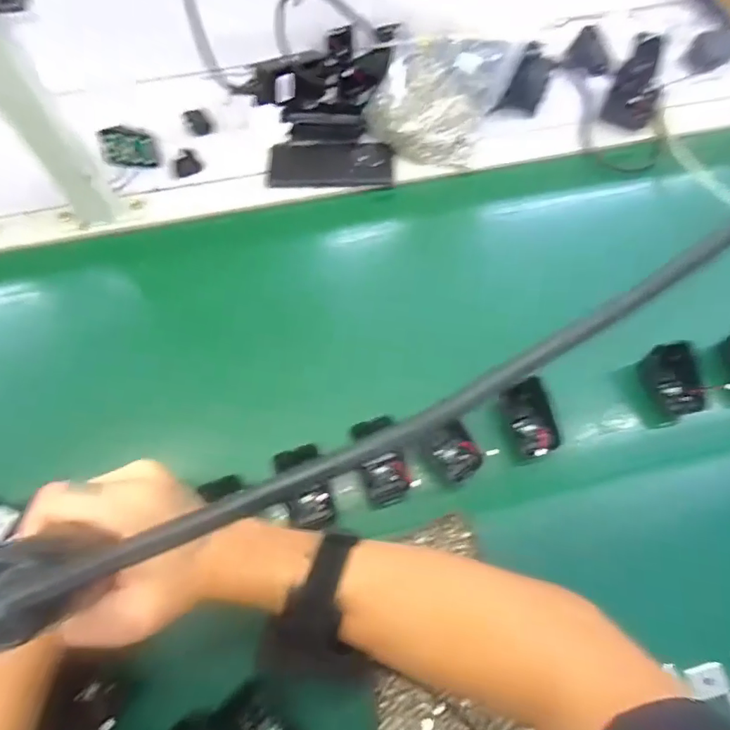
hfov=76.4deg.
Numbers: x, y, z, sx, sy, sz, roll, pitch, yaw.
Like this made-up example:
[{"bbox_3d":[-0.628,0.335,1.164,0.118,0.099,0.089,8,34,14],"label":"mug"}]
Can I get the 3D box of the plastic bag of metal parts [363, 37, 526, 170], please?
[{"bbox_3d":[0.086,-0.327,0.562,0.161,0.118,0.105,10,67,3],"label":"plastic bag of metal parts"}]

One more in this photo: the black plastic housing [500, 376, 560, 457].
[{"bbox_3d":[0.157,0.050,0.441,0.033,0.028,0.067,-12,67,-7],"label":"black plastic housing"}]

